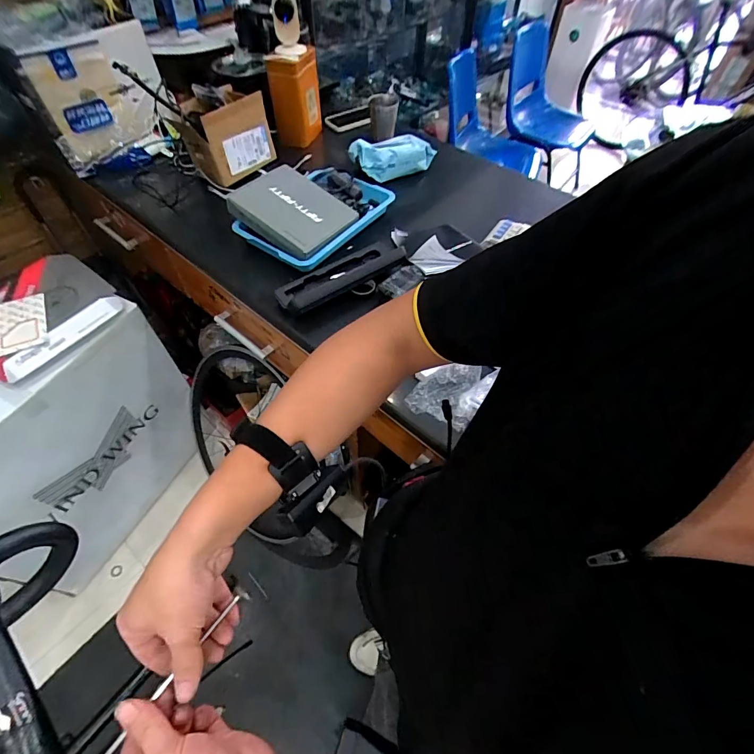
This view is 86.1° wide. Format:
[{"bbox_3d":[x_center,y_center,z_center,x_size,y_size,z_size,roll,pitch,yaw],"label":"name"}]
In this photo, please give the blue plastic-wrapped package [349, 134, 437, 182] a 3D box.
[{"bbox_3d":[0.044,-0.577,1.049,0.212,0.066,0.108,-22,58,-16],"label":"blue plastic-wrapped package"}]

